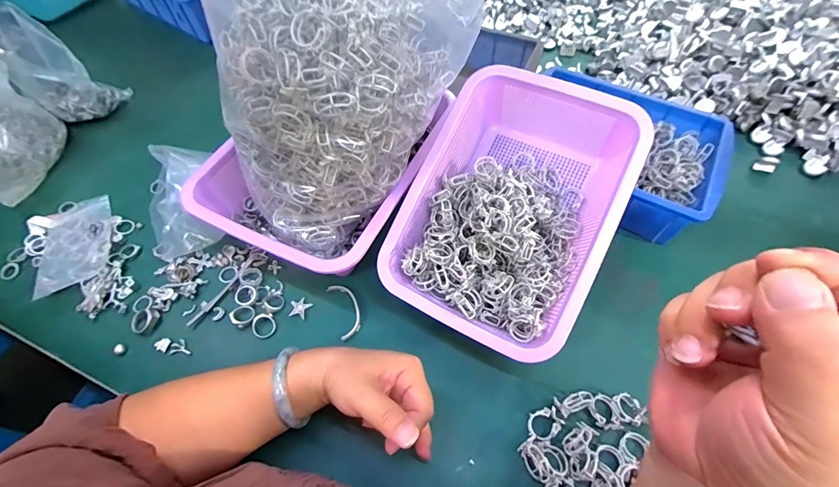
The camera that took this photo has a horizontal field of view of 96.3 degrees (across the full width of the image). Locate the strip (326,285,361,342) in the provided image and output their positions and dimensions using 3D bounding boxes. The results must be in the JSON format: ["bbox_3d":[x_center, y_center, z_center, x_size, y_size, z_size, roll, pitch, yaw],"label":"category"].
[{"bbox_3d":[-0.082,0.073,0.416,0.027,0.005,0.066,-20,61,-11],"label":"strip"}]

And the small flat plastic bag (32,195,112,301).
[{"bbox_3d":[-0.415,0.005,0.451,0.077,0.025,0.116,-14,60,-7],"label":"small flat plastic bag"}]

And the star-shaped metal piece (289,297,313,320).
[{"bbox_3d":[-0.134,0.072,0.419,0.023,0.004,0.023,21,62,12],"label":"star-shaped metal piece"}]

